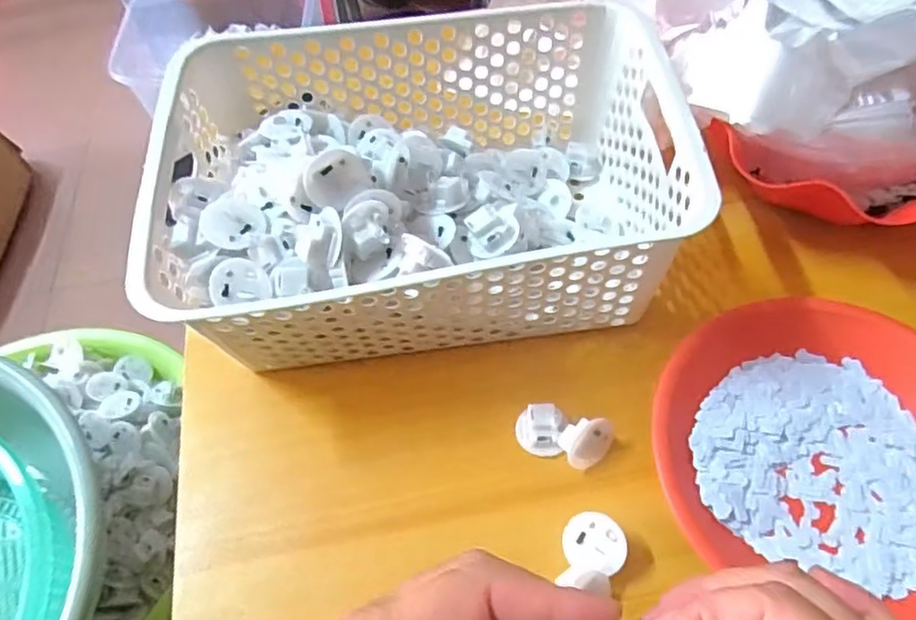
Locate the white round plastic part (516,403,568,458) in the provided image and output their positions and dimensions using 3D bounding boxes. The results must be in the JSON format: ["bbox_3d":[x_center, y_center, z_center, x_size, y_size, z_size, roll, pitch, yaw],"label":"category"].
[{"bbox_3d":[0.050,0.072,0.382,0.028,0.020,0.027,-2,57,3],"label":"white round plastic part"}]

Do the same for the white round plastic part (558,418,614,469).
[{"bbox_3d":[0.075,0.077,0.372,0.032,0.029,0.017,-43,29,-14],"label":"white round plastic part"}]

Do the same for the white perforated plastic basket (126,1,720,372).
[{"bbox_3d":[-0.020,-0.075,0.414,0.304,0.123,0.200,-10,57,-2],"label":"white perforated plastic basket"}]

